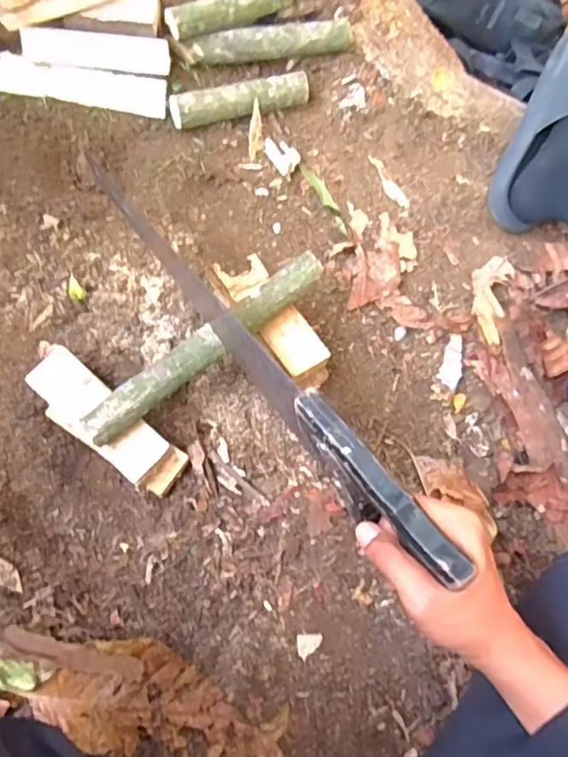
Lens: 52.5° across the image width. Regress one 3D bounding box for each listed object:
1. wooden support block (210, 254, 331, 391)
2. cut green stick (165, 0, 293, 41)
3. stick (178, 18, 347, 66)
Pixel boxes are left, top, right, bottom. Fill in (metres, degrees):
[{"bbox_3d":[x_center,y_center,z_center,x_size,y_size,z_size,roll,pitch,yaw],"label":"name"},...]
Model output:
[{"bbox_3d":[-0.014,-0.058,0.636,0.061,0.072,0.162,-32,75,-13],"label":"wooden support block"},{"bbox_3d":[-0.061,-0.440,0.680,0.153,0.032,0.026,-25,73,-11],"label":"cut green stick"},{"bbox_3d":[-0.019,-0.413,0.712,0.207,0.033,0.028,-12,71,-7],"label":"stick"}]

